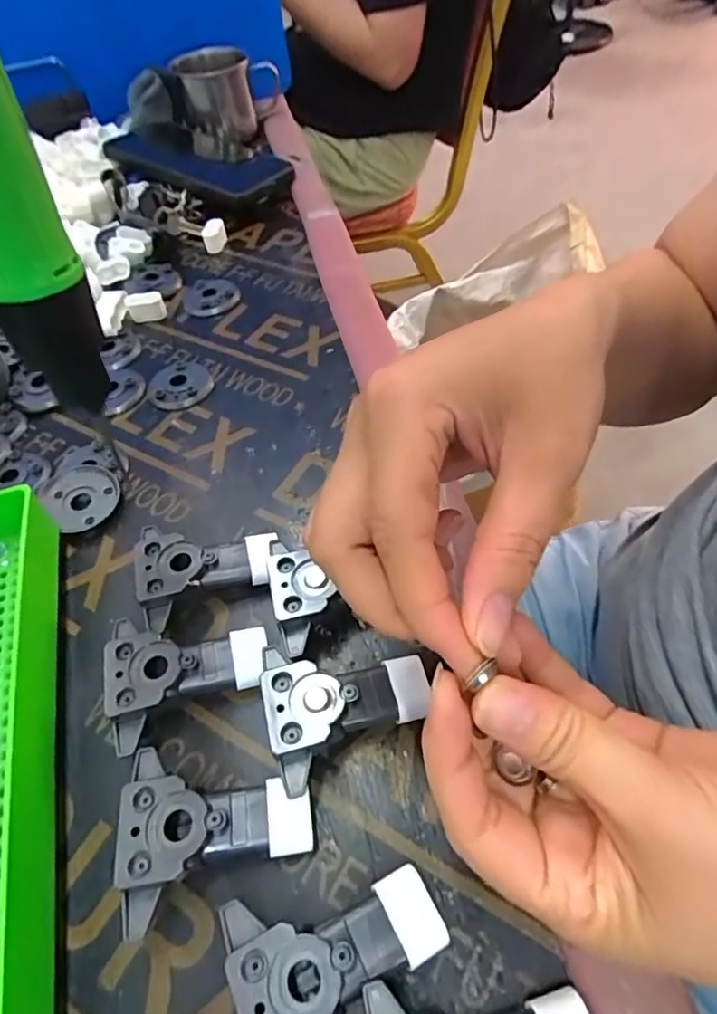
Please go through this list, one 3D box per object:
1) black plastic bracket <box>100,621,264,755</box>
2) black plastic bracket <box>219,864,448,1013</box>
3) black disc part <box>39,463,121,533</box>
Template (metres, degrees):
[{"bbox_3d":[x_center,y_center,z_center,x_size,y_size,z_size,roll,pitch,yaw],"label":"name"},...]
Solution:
[{"bbox_3d":[-0.071,0.070,0.250,0.063,0.025,0.056,-16,54,-6],"label":"black plastic bracket"},{"bbox_3d":[-0.004,0.142,0.185,0.065,0.018,0.054,-23,55,-11],"label":"black plastic bracket"},{"bbox_3d":[-0.151,-0.005,0.324,0.038,0.009,0.041,-3,53,4],"label":"black disc part"}]

